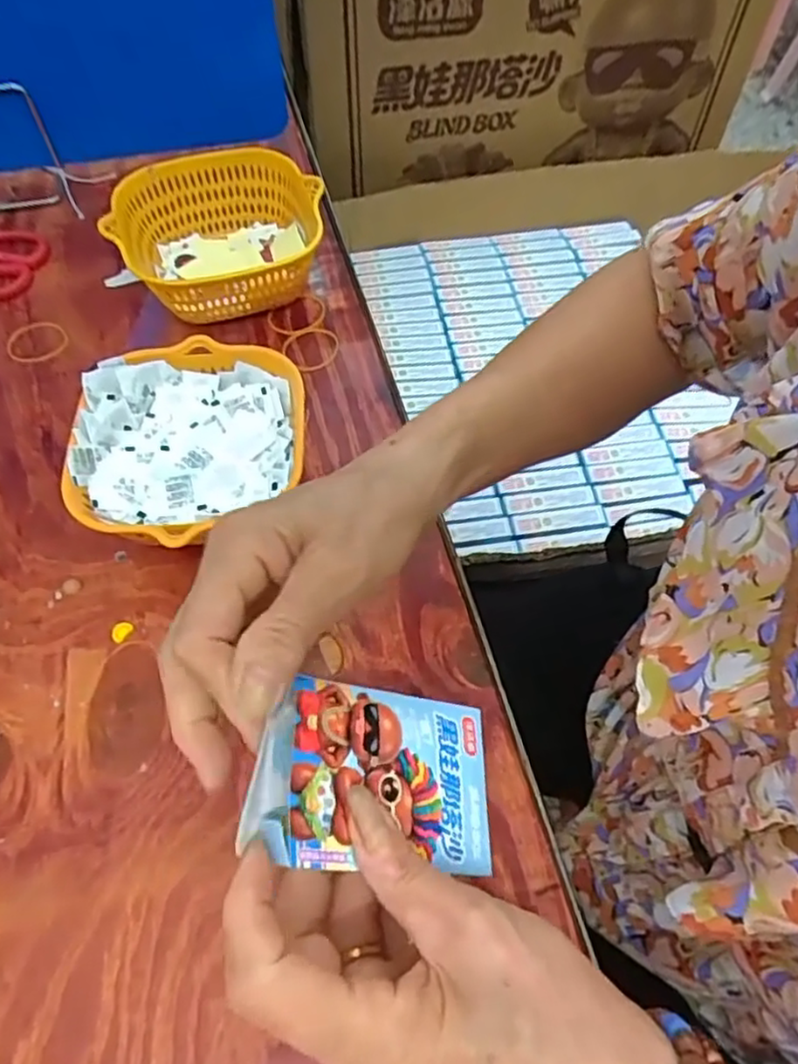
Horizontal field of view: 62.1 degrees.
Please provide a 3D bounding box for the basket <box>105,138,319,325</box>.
[{"bbox_3d":[-0.139,-0.226,0.524,0.148,0.070,0.144,0,61,-1],"label":"basket"}]

